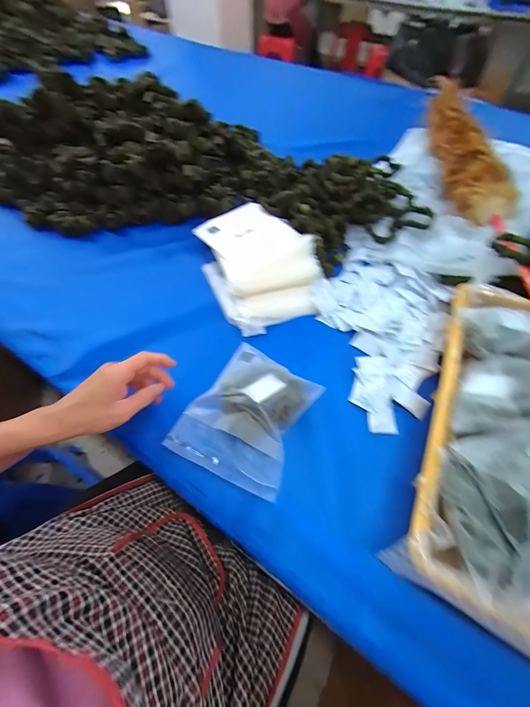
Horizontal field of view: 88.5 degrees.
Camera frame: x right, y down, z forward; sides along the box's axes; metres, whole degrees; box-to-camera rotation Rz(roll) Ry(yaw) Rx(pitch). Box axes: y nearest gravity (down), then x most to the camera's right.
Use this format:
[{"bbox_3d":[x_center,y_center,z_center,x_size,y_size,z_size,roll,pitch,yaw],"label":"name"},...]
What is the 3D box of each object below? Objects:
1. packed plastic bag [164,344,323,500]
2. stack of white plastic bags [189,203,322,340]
[{"bbox_3d":[-0.019,0.072,0.335,0.131,0.058,0.155,24,62,13],"label":"packed plastic bag"},{"bbox_3d":[-0.016,-0.170,0.480,0.182,0.047,0.273,-22,62,-13],"label":"stack of white plastic bags"}]

